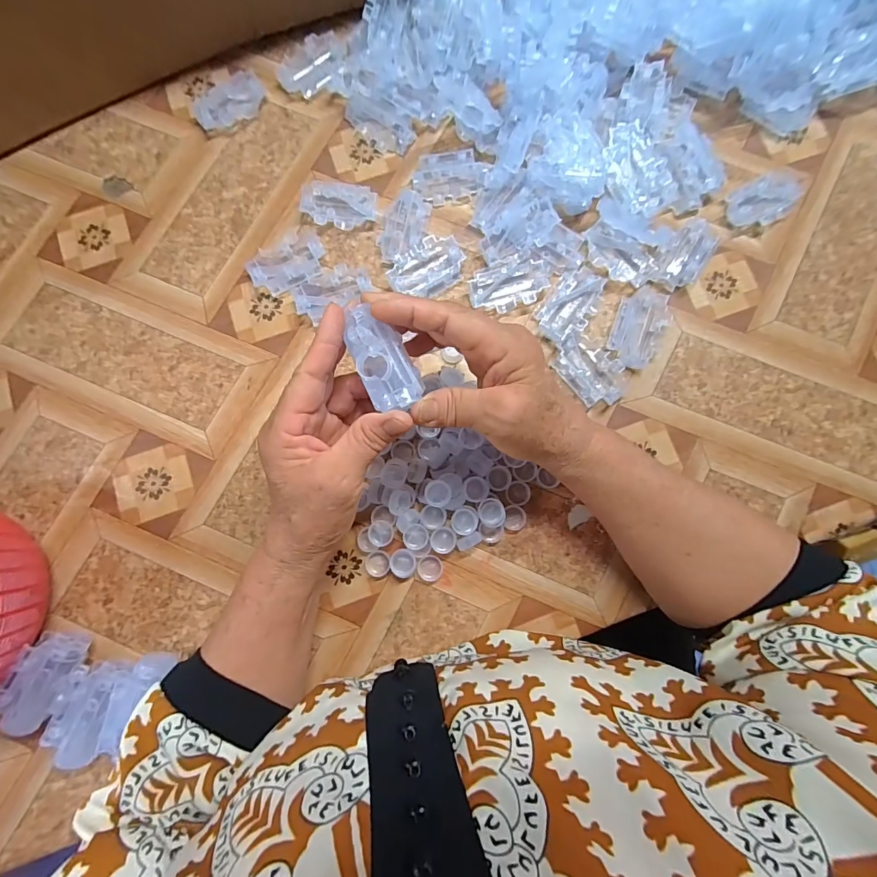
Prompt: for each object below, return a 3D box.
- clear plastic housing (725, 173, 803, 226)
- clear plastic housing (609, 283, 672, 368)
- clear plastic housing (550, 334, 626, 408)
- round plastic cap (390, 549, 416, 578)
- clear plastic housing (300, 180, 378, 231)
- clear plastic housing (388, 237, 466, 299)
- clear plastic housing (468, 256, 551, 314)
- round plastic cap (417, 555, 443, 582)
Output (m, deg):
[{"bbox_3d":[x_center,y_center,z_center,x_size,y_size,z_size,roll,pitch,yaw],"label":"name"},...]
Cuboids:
[{"bbox_3d":[0.303,-0.222,0.389,0.074,0.011,0.043,-28,83,-4],"label":"clear plastic housing"},{"bbox_3d":[0.176,-0.099,0.364,0.039,0.011,0.074,20,83,2],"label":"clear plastic housing"},{"bbox_3d":[0.130,-0.058,0.359,0.042,0.012,0.065,-37,84,-5],"label":"clear plastic housing"},{"bbox_3d":[-0.028,0.100,0.335,0.020,0.013,0.022,0,82,0],"label":"round plastic cap"},{"bbox_3d":[-0.091,-0.212,0.381,0.067,0.012,0.044,10,82,1],"label":"clear plastic housing"},{"bbox_3d":[-0.010,-0.151,0.371,0.068,0.015,0.042,-22,83,-3],"label":"clear plastic housing"},{"bbox_3d":[0.062,-0.135,0.369,0.069,0.012,0.041,-20,83,-3],"label":"clear plastic housing"},{"bbox_3d":[-0.007,0.105,0.338,0.020,0.007,0.020,0,82,0],"label":"round plastic cap"}]

